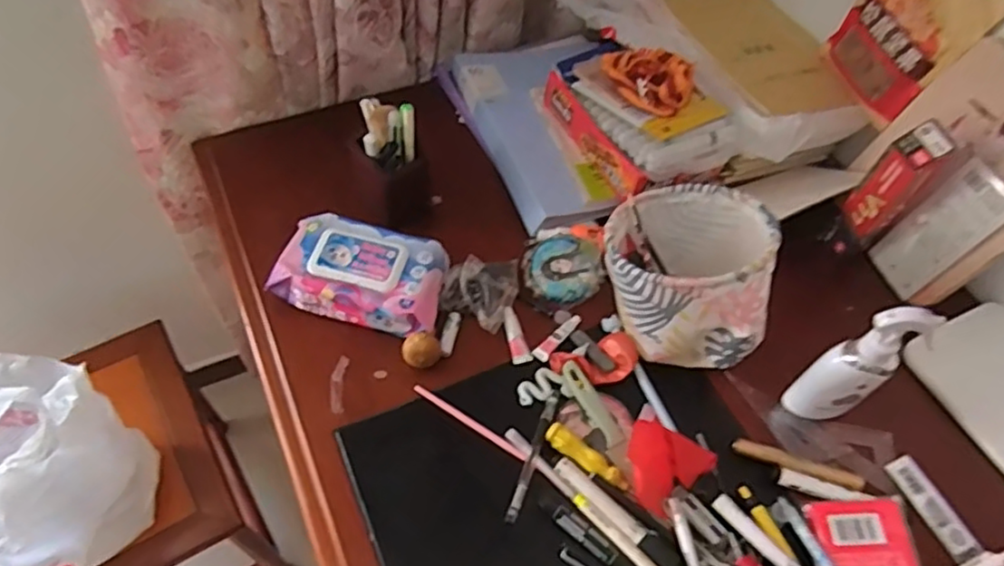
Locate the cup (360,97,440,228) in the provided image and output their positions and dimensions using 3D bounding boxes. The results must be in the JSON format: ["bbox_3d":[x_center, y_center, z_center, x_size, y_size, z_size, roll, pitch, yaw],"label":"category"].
[{"bbox_3d":[-0.115,-0.135,0.757,0.079,0.160,0.077,2,56,-4],"label":"cup"}]

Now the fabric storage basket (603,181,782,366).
[{"bbox_3d":[0.189,-0.012,0.677,0.172,0.150,0.146,14,56,5],"label":"fabric storage basket"}]

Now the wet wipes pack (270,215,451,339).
[{"bbox_3d":[-0.151,-0.008,0.710,0.174,0.058,0.104,12,56,3],"label":"wet wipes pack"}]

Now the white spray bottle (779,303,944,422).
[{"bbox_3d":[0.331,0.077,0.614,0.054,0.171,0.057,-29,63,-22],"label":"white spray bottle"}]

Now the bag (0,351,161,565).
[{"bbox_3d":[-0.597,0.244,0.818,0.240,0.184,0.248,41,62,21],"label":"bag"}]

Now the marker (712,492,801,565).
[{"bbox_3d":[0.238,0.236,0.593,0.019,0.021,0.108,-34,65,-25],"label":"marker"}]

